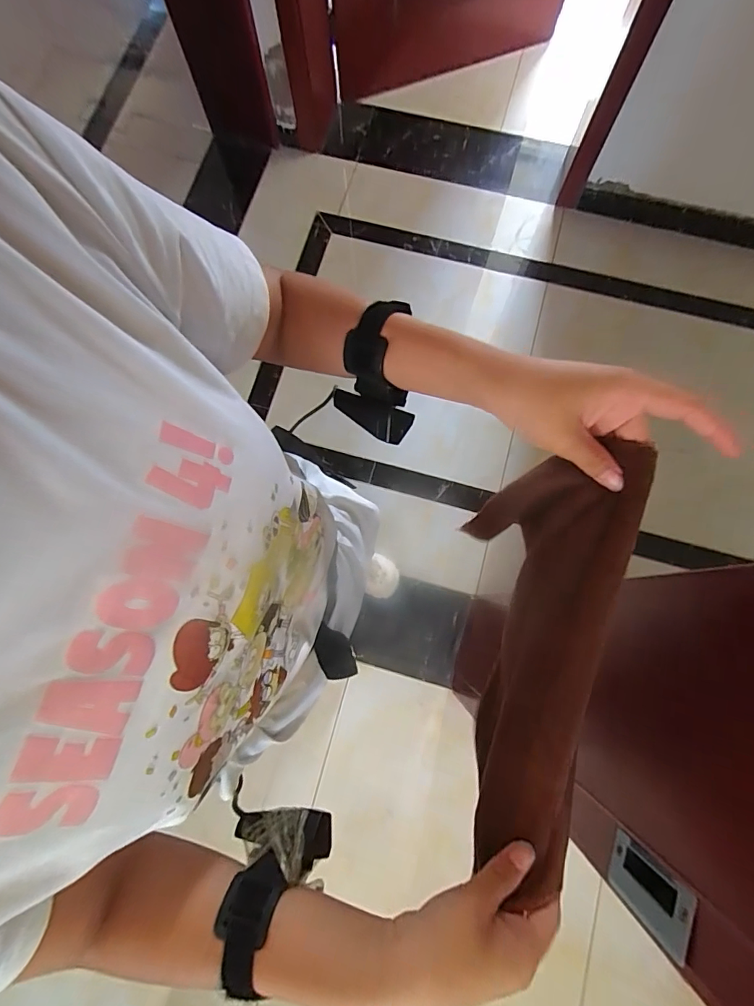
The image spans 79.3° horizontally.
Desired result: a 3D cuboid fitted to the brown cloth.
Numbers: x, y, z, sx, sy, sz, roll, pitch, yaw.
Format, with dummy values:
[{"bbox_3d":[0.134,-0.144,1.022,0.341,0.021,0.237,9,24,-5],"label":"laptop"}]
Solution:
[{"bbox_3d":[0.110,0.102,0.373,0.033,0.186,0.295,13,92,-17],"label":"brown cloth"}]

